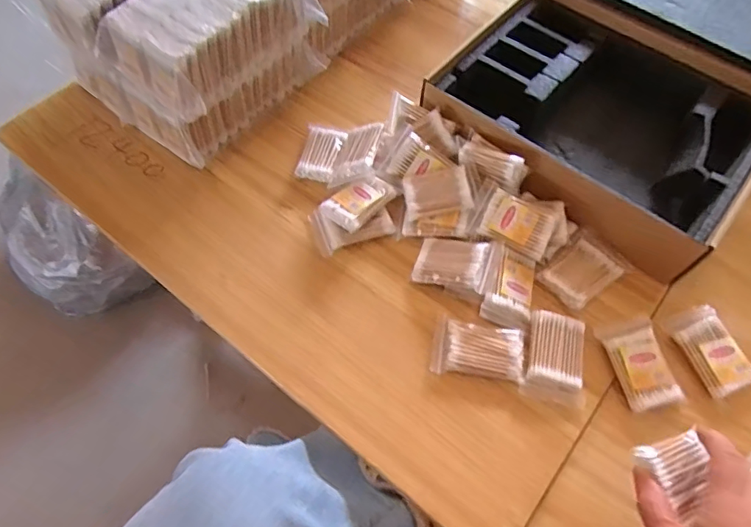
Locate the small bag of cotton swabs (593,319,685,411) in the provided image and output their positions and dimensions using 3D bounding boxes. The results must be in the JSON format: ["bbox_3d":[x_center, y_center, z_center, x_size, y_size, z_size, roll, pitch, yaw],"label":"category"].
[{"bbox_3d":[0.270,0.101,0.521,0.061,0.013,0.088,-9,62,-6],"label":"small bag of cotton swabs"}]

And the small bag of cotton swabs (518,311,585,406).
[{"bbox_3d":[0.182,0.095,0.515,0.058,0.016,0.088,15,62,6],"label":"small bag of cotton swabs"}]

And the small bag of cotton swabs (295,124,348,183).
[{"bbox_3d":[-0.066,-0.139,0.632,0.047,0.010,0.080,12,62,5],"label":"small bag of cotton swabs"}]

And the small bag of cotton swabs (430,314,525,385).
[{"bbox_3d":[0.105,0.088,0.516,0.089,0.021,0.057,13,62,5],"label":"small bag of cotton swabs"}]

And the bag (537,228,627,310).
[{"bbox_3d":[0.229,0.006,0.565,0.091,0.012,0.062,-36,68,-19],"label":"bag"}]

